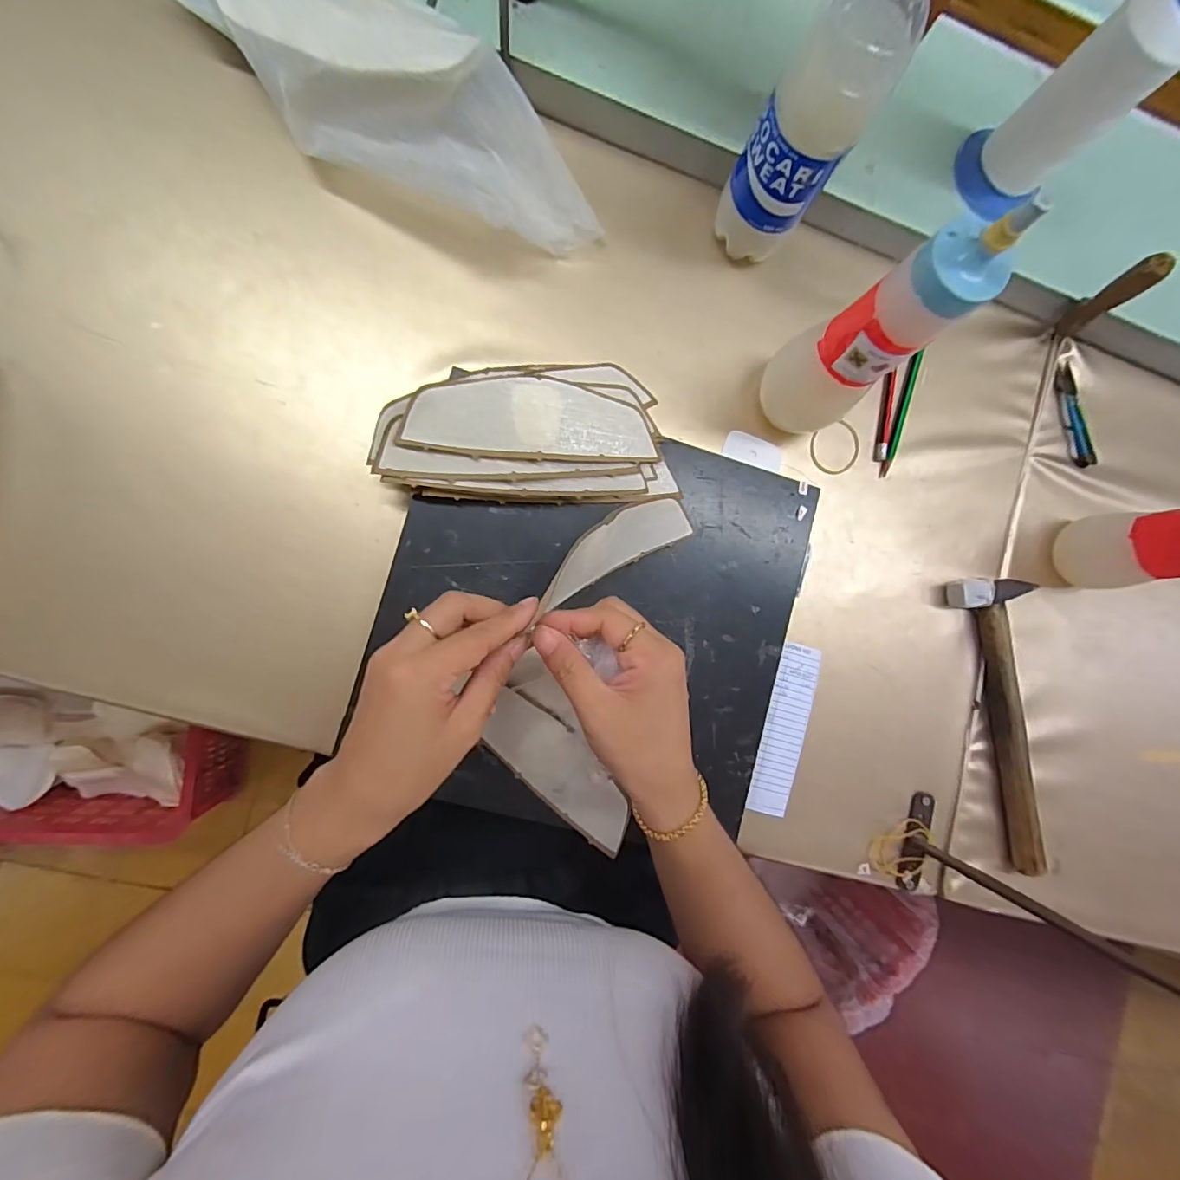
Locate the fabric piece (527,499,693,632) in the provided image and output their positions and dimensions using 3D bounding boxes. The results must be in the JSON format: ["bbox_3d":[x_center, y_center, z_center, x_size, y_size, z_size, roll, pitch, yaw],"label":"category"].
[{"bbox_3d":[0.021,-0.027,0.340,0.016,0.054,0.145,36,44,28],"label":"fabric piece"}]

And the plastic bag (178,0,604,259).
[{"bbox_3d":[-0.150,-0.354,0.359,0.340,0.057,0.116,26,85,-7],"label":"plastic bag"}]

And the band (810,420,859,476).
[{"bbox_3d":[0.214,-0.122,0.435,0.050,0.004,0.042,-26,87,-10],"label":"band"}]

